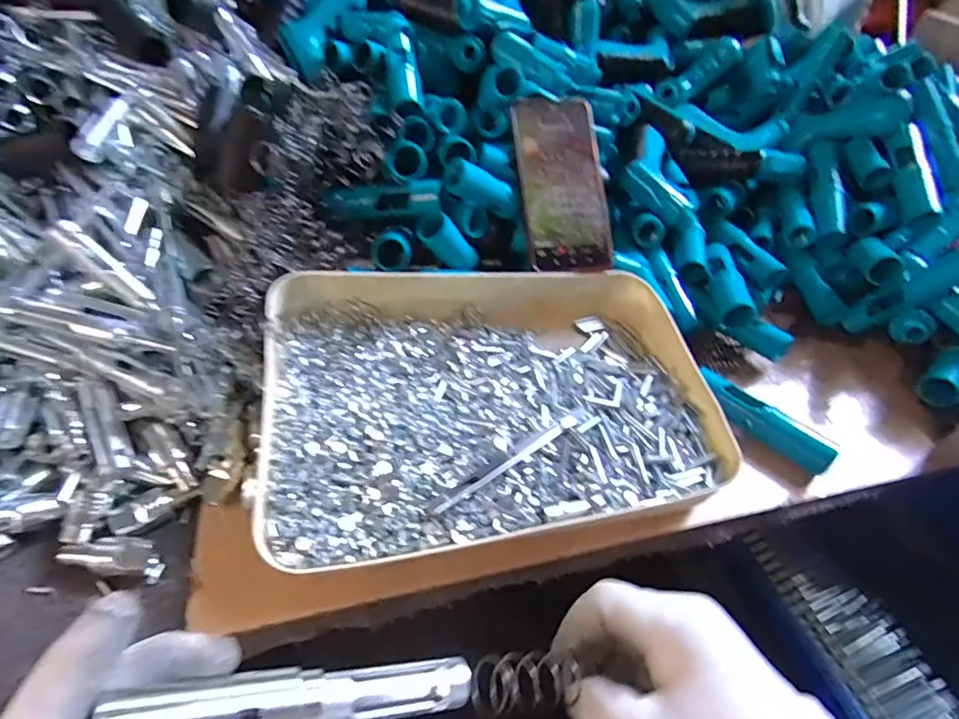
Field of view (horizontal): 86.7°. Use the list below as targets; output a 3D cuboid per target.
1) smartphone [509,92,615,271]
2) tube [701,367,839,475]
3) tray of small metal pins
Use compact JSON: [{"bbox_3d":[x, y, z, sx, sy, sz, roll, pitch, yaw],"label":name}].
[{"bbox_3d":[0.076,-0.161,0.462,0.078,0.008,0.165,-7,83,-9],"label":"smartphone"},{"bbox_3d":[0.238,0.049,0.426,0.114,0.021,0.025,37,53,25],"label":"tube"},{"bbox_3d":[0.011,0.018,0.390,0.331,0.054,0.243,-7,48,-13],"label":"tray of small metal pins"}]

